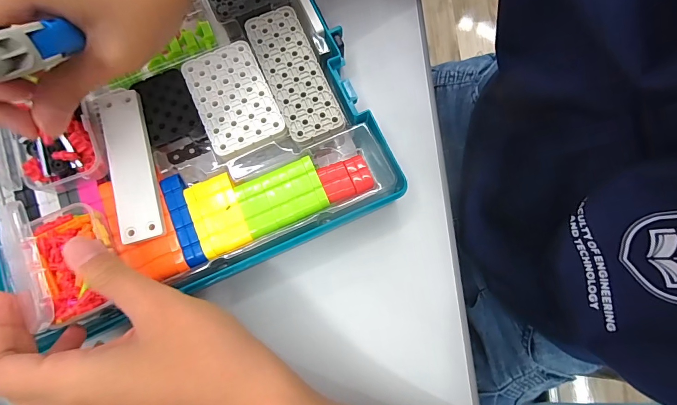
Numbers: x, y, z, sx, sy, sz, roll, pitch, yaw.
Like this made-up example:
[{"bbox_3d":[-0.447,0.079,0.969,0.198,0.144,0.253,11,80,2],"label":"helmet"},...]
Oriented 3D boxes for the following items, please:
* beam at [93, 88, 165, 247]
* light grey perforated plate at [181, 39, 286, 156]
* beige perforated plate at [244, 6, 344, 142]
[{"bbox_3d":[-0.136,-0.024,0.228,0.029,0.008,0.101,-16,79,-2],"label":"beam"},{"bbox_3d":[-0.073,-0.073,0.242,0.050,0.004,0.075,-24,79,-4],"label":"light grey perforated plate"},{"bbox_3d":[-0.032,-0.092,0.245,0.037,0.004,0.100,-23,79,-3],"label":"beige perforated plate"}]

